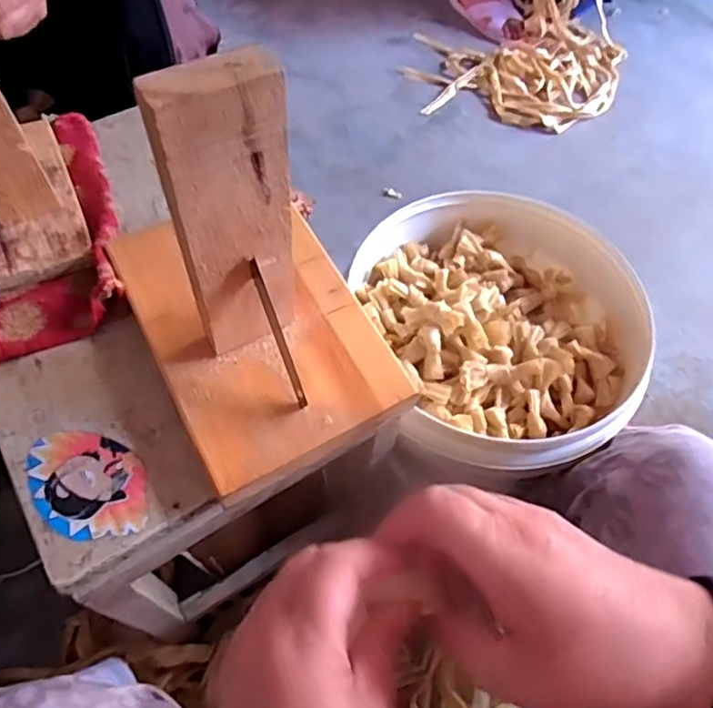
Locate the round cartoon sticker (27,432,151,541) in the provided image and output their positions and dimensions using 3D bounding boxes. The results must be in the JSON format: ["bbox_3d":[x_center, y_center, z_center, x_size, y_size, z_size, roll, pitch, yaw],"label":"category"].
[{"bbox_3d":[-0.166,0.080,0.375,0.069,0.004,0.069,2,59,-3],"label":"round cartoon sticker"}]

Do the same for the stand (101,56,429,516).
[{"bbox_3d":[-0.061,-0.065,0.331,0.136,0.202,0.194,-24,63,-17],"label":"stand"}]

